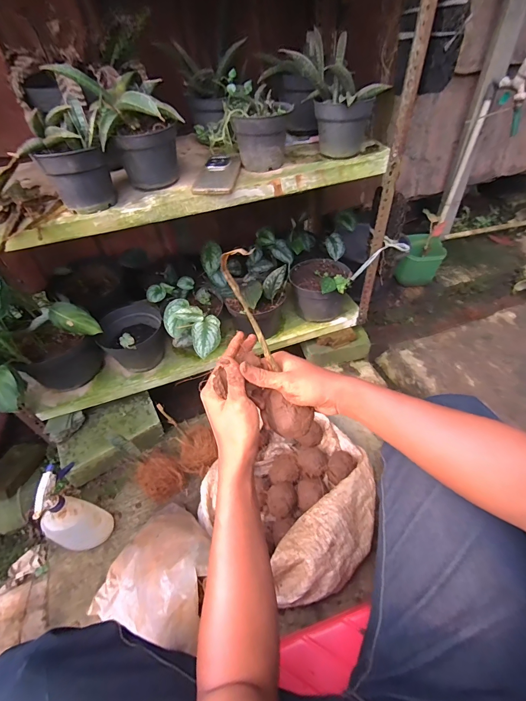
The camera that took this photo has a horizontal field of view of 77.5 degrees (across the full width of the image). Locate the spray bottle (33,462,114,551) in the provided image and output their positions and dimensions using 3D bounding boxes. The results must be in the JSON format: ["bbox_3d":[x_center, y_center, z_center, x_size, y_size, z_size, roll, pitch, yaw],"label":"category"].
[{"bbox_3d":[-0.417,0.360,0.715,0.083,0.254,0.103,7,51,12],"label":"spray bottle"}]

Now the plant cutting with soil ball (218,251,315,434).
[{"bbox_3d":[-0.002,-0.001,0.395,0.056,0.241,0.064,-27,24,-16],"label":"plant cutting with soil ball"}]

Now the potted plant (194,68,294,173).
[{"bbox_3d":[-0.018,-0.445,0.651,0.142,0.132,0.108,16,53,19],"label":"potted plant"}]

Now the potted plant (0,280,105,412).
[{"bbox_3d":[-0.545,0.010,0.725,0.249,0.375,0.280,13,52,17],"label":"potted plant"}]

